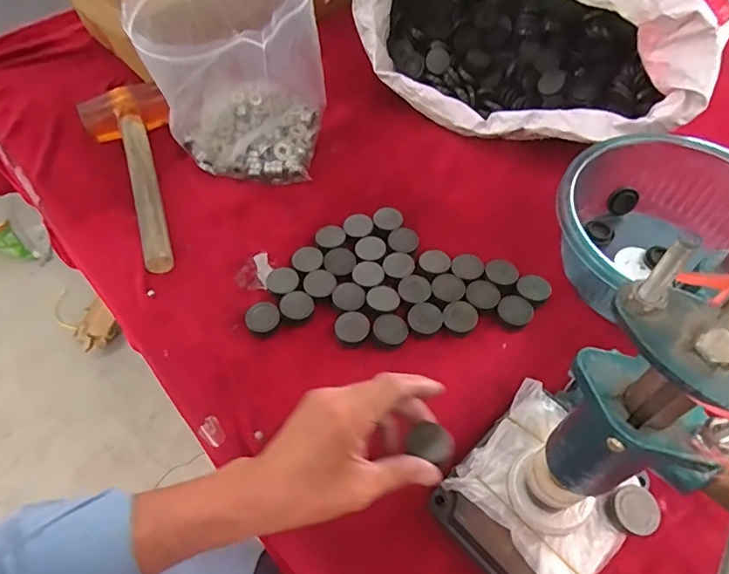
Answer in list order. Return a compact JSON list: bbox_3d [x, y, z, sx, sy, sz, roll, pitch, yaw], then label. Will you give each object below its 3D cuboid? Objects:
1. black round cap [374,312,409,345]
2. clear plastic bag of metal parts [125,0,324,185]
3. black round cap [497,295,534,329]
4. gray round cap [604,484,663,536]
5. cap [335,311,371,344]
[{"bbox_3d":[0.025,0.040,0.470,0.032,0.004,0.030,0,72,0],"label":"black round cap"},{"bbox_3d":[-0.142,-0.242,0.558,0.178,0.182,0.171,8,58,6],"label":"clear plastic bag of metal parts"},{"bbox_3d":[0.146,0.023,0.477,0.032,0.005,0.031,0,57,1],"label":"black round cap"},{"bbox_3d":[0.194,0.161,0.356,0.035,0.008,0.031,-12,58,-7],"label":"gray round cap"},{"bbox_3d":[-0.012,0.038,0.476,0.031,0.004,0.031,-2,72,5],"label":"cap"}]

